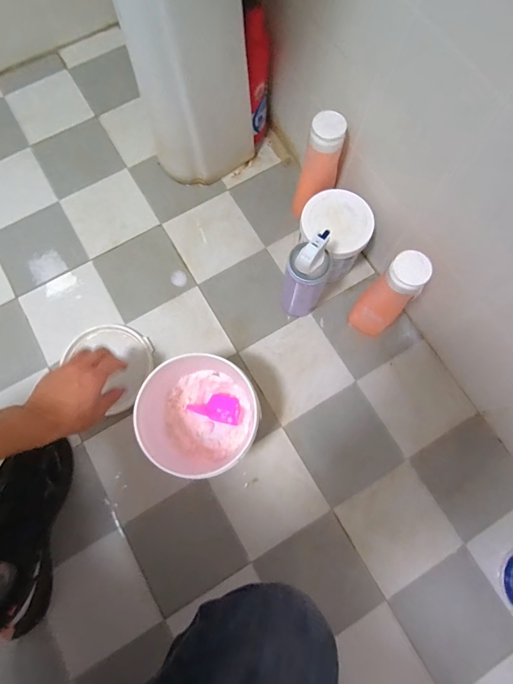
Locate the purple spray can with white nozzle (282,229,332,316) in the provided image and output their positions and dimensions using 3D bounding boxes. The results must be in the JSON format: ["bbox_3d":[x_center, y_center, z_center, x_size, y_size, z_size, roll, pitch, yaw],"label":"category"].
[{"bbox_3d":[0.079,-0.100,0.585,0.061,0.210,0.059,0,75,-1],"label":"purple spray can with white nozzle"}]

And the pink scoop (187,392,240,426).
[{"bbox_3d":[-0.067,0.104,0.606,0.091,0.043,0.059,16,76,4],"label":"pink scoop"}]

